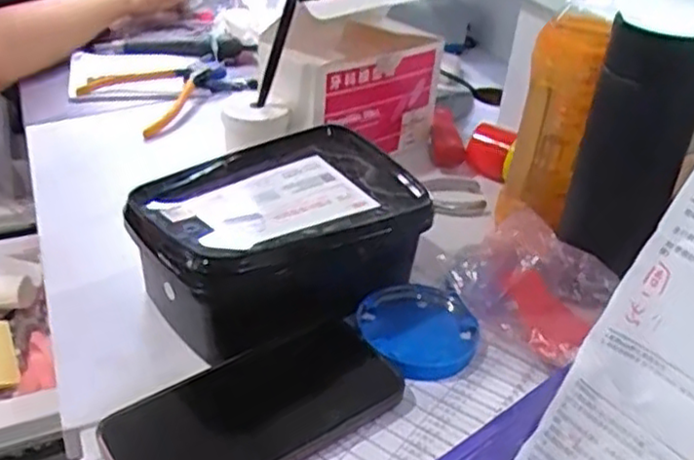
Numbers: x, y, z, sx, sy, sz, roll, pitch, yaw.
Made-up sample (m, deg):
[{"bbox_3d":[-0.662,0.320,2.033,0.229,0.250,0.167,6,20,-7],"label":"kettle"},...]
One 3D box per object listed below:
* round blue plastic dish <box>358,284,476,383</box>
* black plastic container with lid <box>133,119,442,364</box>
[{"bbox_3d":[0.047,0.061,0.458,0.072,0.022,0.071,4,33,-3],"label":"round blue plastic dish"},{"bbox_3d":[-0.048,0.004,0.479,0.176,0.076,0.123,-17,39,-31],"label":"black plastic container with lid"}]

